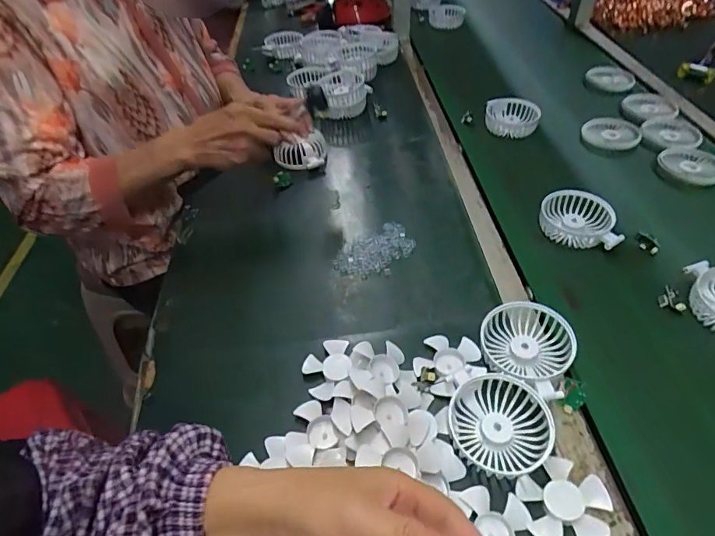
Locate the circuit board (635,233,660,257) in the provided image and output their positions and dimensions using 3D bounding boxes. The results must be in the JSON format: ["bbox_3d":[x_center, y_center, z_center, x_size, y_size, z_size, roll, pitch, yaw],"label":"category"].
[{"bbox_3d":[0.364,-0.031,0.569,0.023,0.004,0.030,-43,68,-13],"label":"circuit board"}]

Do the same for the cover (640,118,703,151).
[{"bbox_3d":[0.521,-0.222,0.752,0.085,0.016,0.091,28,53,26],"label":"cover"}]

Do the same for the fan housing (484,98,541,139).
[{"bbox_3d":[0.271,-0.266,0.798,0.086,0.034,0.093,8,47,10],"label":"fan housing"}]

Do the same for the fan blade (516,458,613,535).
[{"bbox_3d":[0.168,0.190,0.368,0.068,0.015,0.067,-1,46,1],"label":"fan blade"}]

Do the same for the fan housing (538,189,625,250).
[{"bbox_3d":[0.293,-0.064,0.604,0.093,0.029,0.091,12,47,13],"label":"fan housing"}]

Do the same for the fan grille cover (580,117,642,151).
[{"bbox_3d":[0.430,-0.230,0.766,0.088,0.008,0.099,16,48,17],"label":"fan grille cover"}]

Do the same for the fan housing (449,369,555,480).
[{"bbox_3d":[0.129,0.139,0.405,0.084,0.026,0.085,3,46,5],"label":"fan housing"}]

